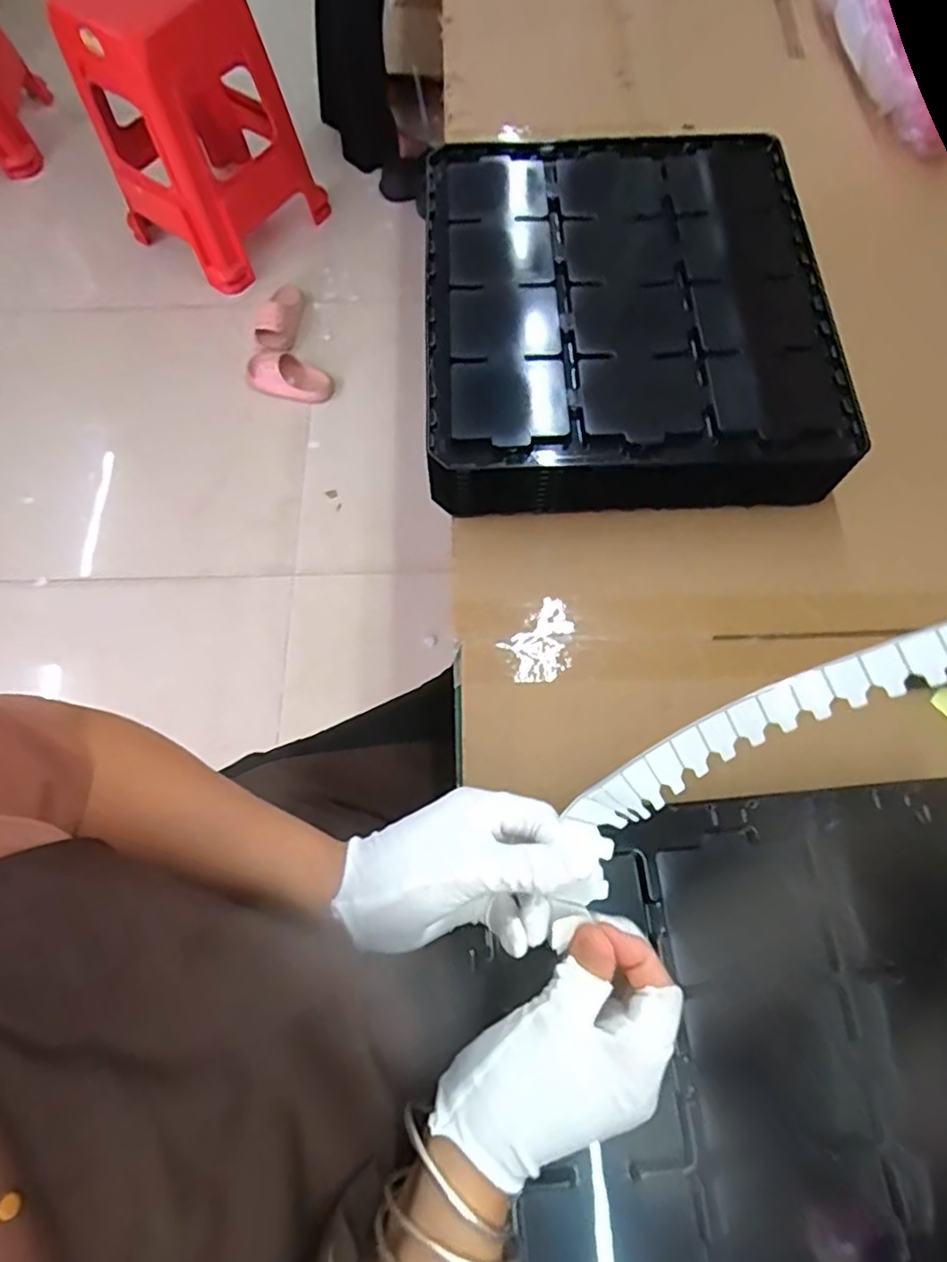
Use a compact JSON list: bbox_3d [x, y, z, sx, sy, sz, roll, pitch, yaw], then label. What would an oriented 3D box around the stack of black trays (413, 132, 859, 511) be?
[{"bbox_3d":[0.140,-0.294,0.597,0.360,0.083,0.400,-2,69,1],"label":"stack of black trays"}]

